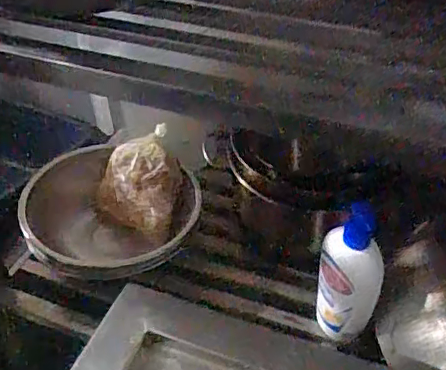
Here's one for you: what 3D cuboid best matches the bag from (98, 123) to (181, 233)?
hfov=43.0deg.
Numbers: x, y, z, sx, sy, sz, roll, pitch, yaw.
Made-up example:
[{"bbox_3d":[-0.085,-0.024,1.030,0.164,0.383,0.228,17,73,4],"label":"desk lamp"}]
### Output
[{"bbox_3d":[-0.128,0.001,0.865,0.122,0.109,0.104,-17,45,-14],"label":"bag"}]

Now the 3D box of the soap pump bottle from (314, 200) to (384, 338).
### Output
[{"bbox_3d":[0.152,0.110,0.681,0.061,0.192,0.061,-8,44,-5],"label":"soap pump bottle"}]

